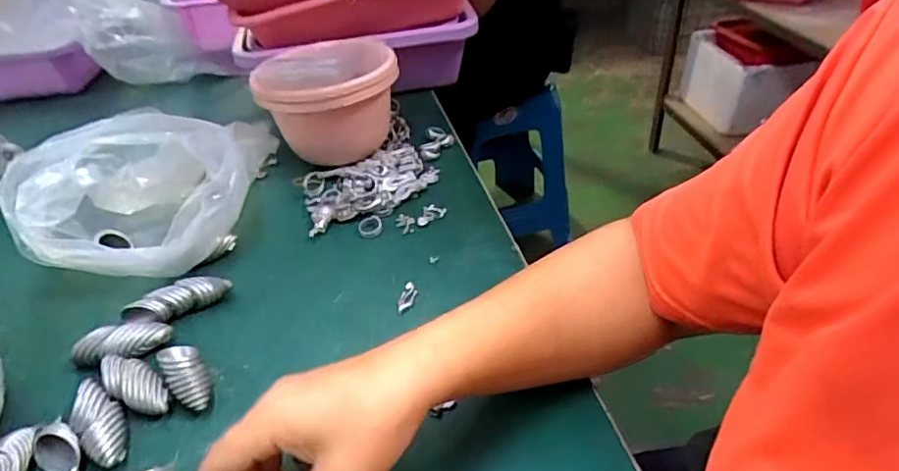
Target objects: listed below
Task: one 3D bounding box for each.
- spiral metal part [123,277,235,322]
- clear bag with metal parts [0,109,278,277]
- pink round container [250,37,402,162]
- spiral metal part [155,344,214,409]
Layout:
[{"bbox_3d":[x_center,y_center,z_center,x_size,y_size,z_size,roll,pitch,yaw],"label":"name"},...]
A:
[{"bbox_3d":[-0.223,0.054,0.451,0.080,0.024,0.022,-20,41,-18],"label":"spiral metal part"},{"bbox_3d":[-0.285,-0.036,0.502,0.154,0.111,0.178,29,50,35],"label":"clear bag with metal parts"},{"bbox_3d":[-0.124,-0.139,0.592,0.147,0.109,0.129,-11,39,-7],"label":"pink round container"},{"bbox_3d":[-0.186,0.099,0.389,0.025,0.024,0.062,-27,43,-25],"label":"spiral metal part"}]

